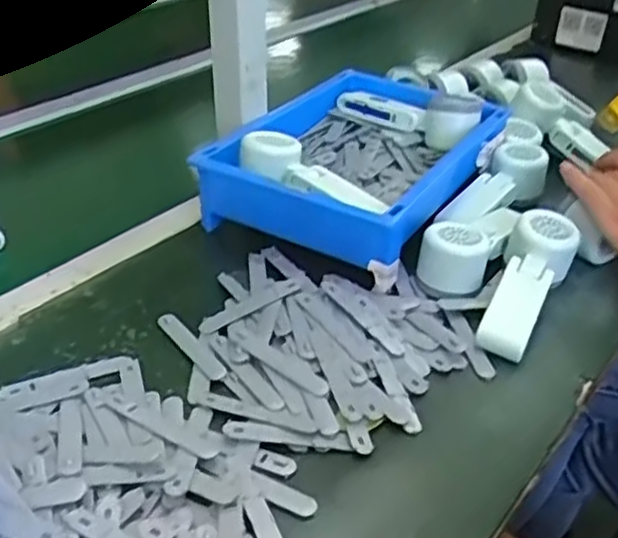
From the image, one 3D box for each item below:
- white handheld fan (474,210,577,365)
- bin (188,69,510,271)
[{"bbox_3d":[0.187,0.013,0.629,0.056,0.046,0.163,20,55,19],"label":"white handheld fan"},{"bbox_3d":[0.057,-0.112,0.753,0.201,0.092,0.294,21,39,26],"label":"bin"}]

